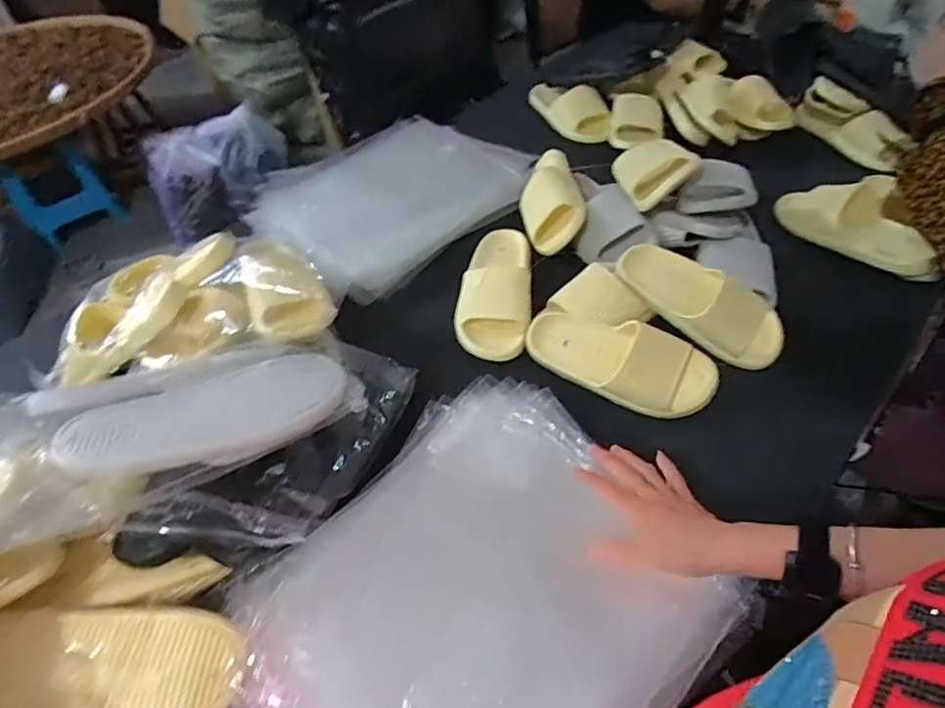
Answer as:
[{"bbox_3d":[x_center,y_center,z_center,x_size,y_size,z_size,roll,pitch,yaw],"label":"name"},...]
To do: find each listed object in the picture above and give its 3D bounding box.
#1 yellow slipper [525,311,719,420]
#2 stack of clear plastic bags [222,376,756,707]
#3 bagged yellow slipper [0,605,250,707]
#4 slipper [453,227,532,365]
[{"bbox_3d":[0.189,0.006,0.731,0.244,0.068,0.101,25,74,20],"label":"yellow slipper"},{"bbox_3d":[0.001,0.249,0.517,0.349,0.064,0.437,30,58,26],"label":"stack of clear plastic bags"},{"bbox_3d":[-0.326,0.268,0.479,0.250,0.051,0.110,2,50,6],"label":"bagged yellow slipper"},{"bbox_3d":[0.037,-0.112,0.835,0.108,0.056,0.261,4,50,8],"label":"slipper"}]

